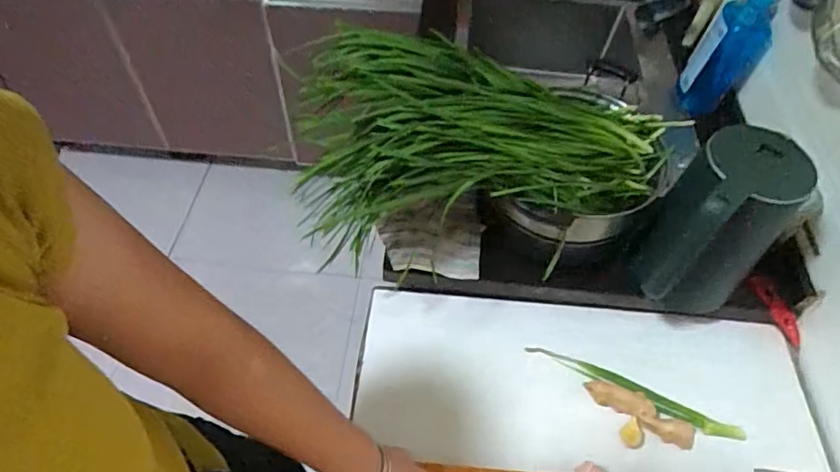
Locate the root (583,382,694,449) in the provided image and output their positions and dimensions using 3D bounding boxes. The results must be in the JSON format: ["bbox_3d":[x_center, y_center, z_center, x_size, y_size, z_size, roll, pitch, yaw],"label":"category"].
[{"bbox_3d":[0.275,0.231,0.694,0.138,0.023,0.061,27,57,17],"label":"root"}]

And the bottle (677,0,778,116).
[{"bbox_3d":[0.518,-0.308,0.918,0.095,0.267,0.071,32,58,20],"label":"bottle"}]

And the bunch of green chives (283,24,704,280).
[{"bbox_3d":[0.093,-0.141,0.697,0.471,0.136,0.271,-13,55,-12],"label":"bunch of green chives"}]

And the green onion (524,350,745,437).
[{"bbox_3d":[0.282,0.202,0.723,0.279,0.012,0.028,24,56,15],"label":"green onion"}]

